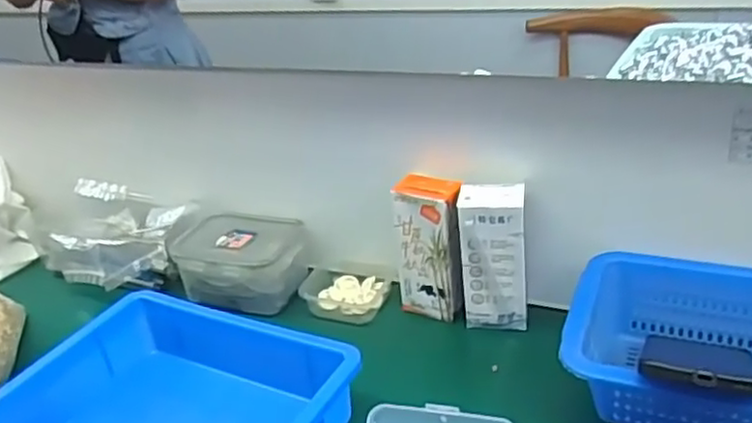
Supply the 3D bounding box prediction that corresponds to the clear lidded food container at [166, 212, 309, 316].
[{"bbox_3d":[-0.144,0.052,0.705,0.138,0.063,0.093,2,29,15],"label":"clear lidded food container"}]

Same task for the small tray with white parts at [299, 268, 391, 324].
[{"bbox_3d":[-0.029,0.080,0.682,0.080,0.027,0.066,4,30,18],"label":"small tray with white parts"}]

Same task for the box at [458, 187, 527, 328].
[{"bbox_3d":[0.104,0.042,0.604,0.056,0.129,0.034,-1,29,10],"label":"box"}]

